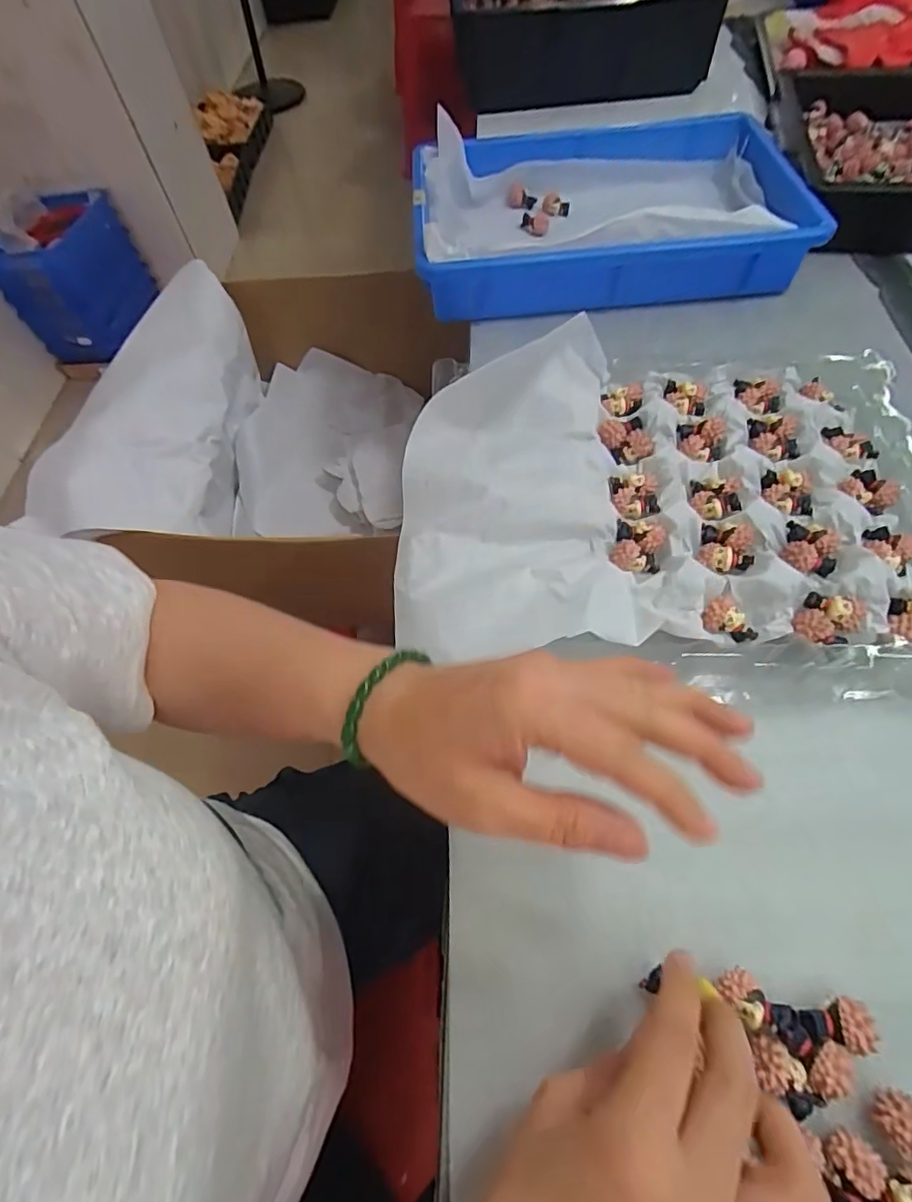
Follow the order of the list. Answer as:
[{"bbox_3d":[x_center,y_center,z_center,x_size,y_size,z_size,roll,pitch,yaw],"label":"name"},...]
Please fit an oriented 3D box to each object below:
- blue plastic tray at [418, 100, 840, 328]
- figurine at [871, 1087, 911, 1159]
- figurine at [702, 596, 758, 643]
[{"bbox_3d":[0.140,-0.395,0.550,0.359,0.075,0.251,-4,60,3],"label":"blue plastic tray"},{"bbox_3d":[0.186,0.219,0.221,0.019,0.015,0.029,-24,61,-11],"label":"figurine"},{"bbox_3d":[0.160,0.012,0.318,0.019,0.013,0.031,-38,65,-17],"label":"figurine"}]

